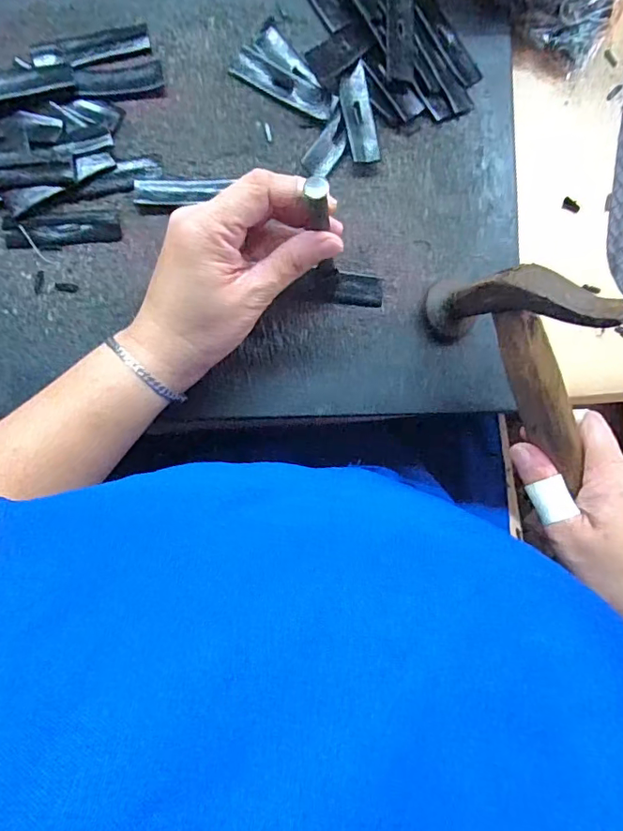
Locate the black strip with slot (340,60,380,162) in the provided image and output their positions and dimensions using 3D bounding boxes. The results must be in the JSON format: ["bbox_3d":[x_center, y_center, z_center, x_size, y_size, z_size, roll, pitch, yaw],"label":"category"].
[{"bbox_3d":[0.031,-0.197,0.343,0.020,0.009,0.064,-10,89,-5],"label":"black strip with slot"}]

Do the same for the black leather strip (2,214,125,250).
[{"bbox_3d":[-0.156,-0.116,0.327,0.067,0.005,0.020,-8,89,-5],"label":"black leather strip"}]

